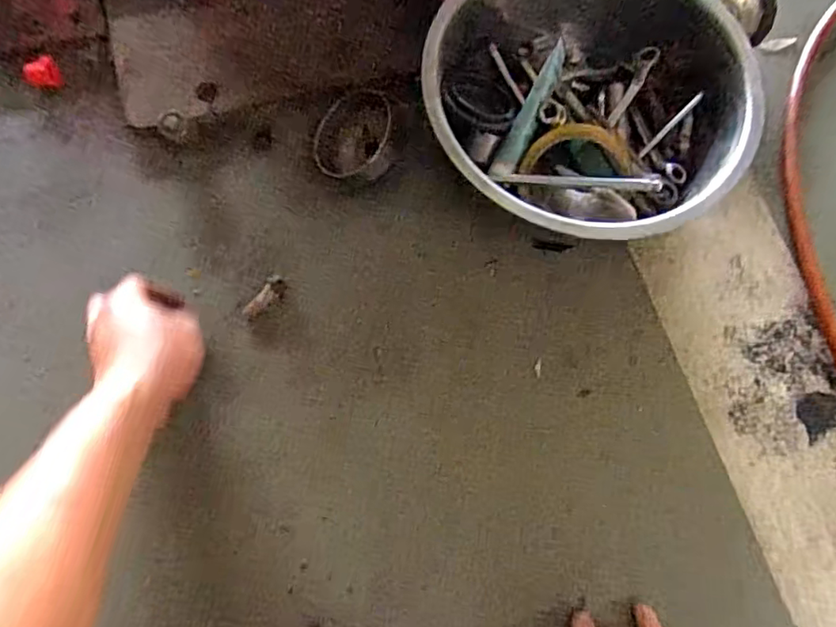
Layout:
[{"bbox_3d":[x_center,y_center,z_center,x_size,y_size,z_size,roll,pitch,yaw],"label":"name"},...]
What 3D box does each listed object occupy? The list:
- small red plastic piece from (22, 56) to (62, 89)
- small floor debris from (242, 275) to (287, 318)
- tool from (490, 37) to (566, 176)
[{"bbox_3d":[-0.360,-0.229,0.555,0.031,0.013,0.033,1,75,-2],"label":"small red plastic piece"},{"bbox_3d":[-0.134,-0.013,0.509,0.017,0.020,0.044,39,77,8],"label":"small floor debris"},{"bbox_3d":[0.096,-0.171,0.486,0.019,0.009,0.116,27,102,5],"label":"tool"}]

